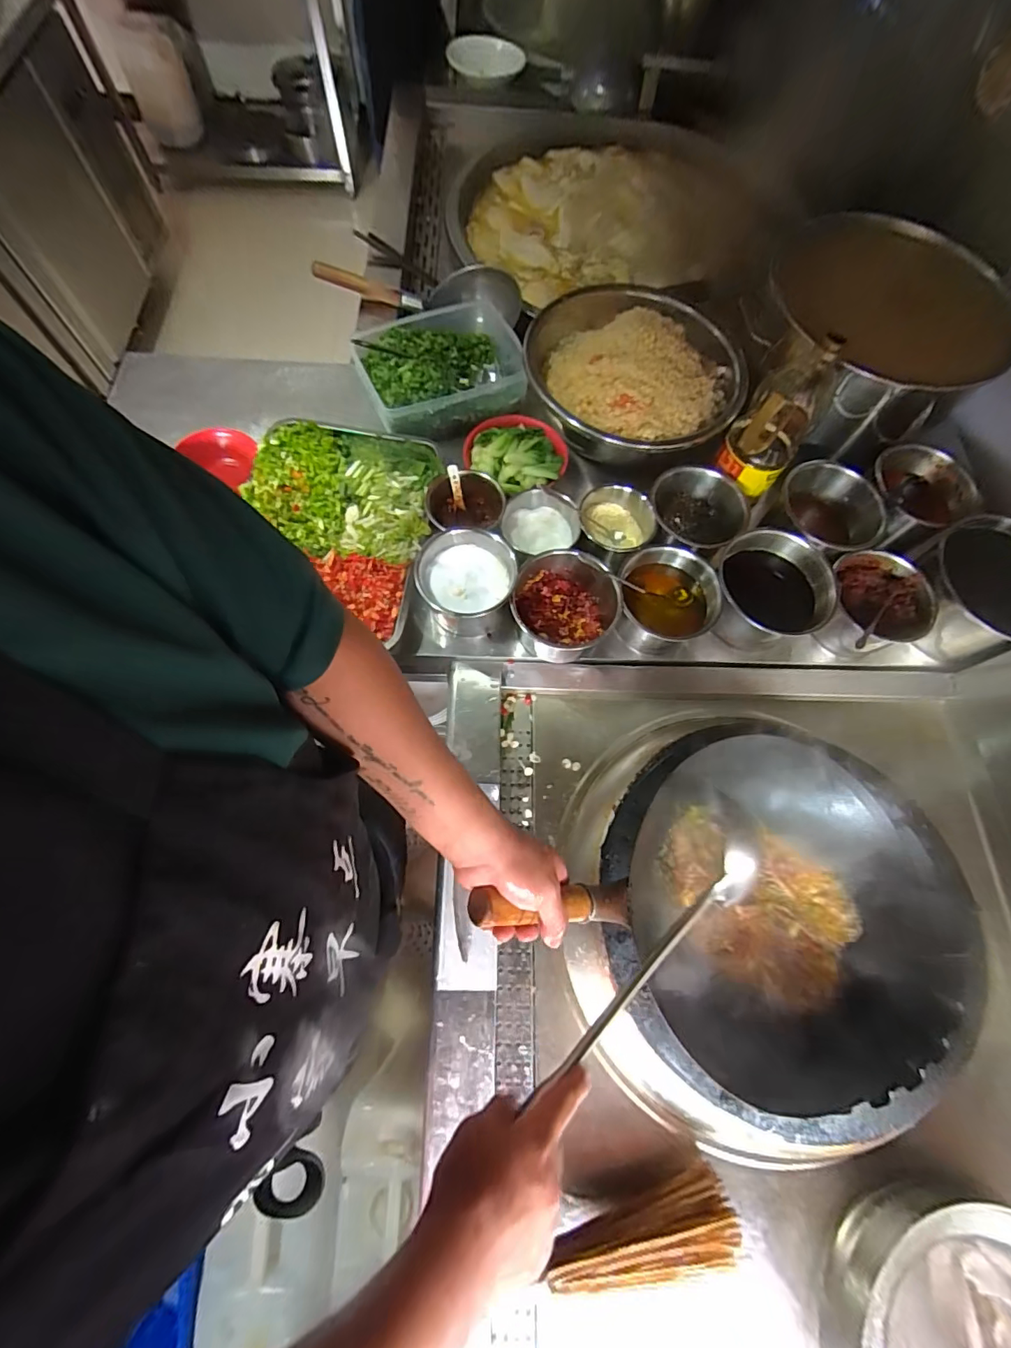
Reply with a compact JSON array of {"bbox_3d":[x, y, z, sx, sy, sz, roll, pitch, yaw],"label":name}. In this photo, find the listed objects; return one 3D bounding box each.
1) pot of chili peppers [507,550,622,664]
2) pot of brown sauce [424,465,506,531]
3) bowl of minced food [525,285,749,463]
[{"bbox_3d":[0.088,-0.104,0.735,0.145,0.102,0.148,1,69,-3],"label":"pot of chili peppers"},{"bbox_3d":[-0.061,-0.252,0.777,0.117,0.080,0.114,1,69,-3],"label":"pot of brown sauce"},{"bbox_3d":[0.215,-0.529,0.845,0.363,0.116,0.351,1,69,-3],"label":"bowl of minced food"}]

